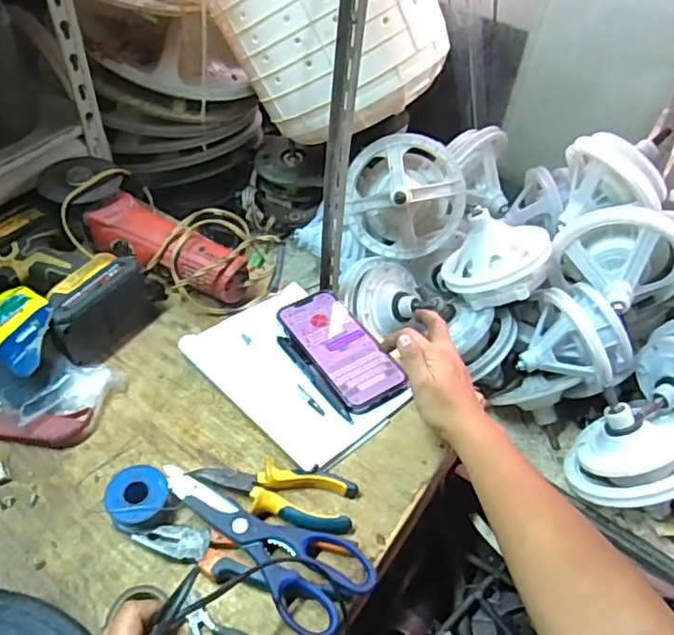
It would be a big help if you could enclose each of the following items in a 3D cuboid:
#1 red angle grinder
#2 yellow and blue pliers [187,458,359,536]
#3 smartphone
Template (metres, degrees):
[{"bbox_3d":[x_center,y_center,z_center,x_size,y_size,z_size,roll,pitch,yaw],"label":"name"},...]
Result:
[{"bbox_3d":[-0.228,-0.109,0.726,0.266,0.078,0.095,25,52,16],"label":"red angle grinder"},{"bbox_3d":[-0.058,0.164,0.550,0.147,0.017,0.057,11,49,4],"label":"yellow and blue pliers"},{"bbox_3d":[0.002,0.031,0.667,0.078,0.010,0.164,-24,54,-23],"label":"smartphone"}]

